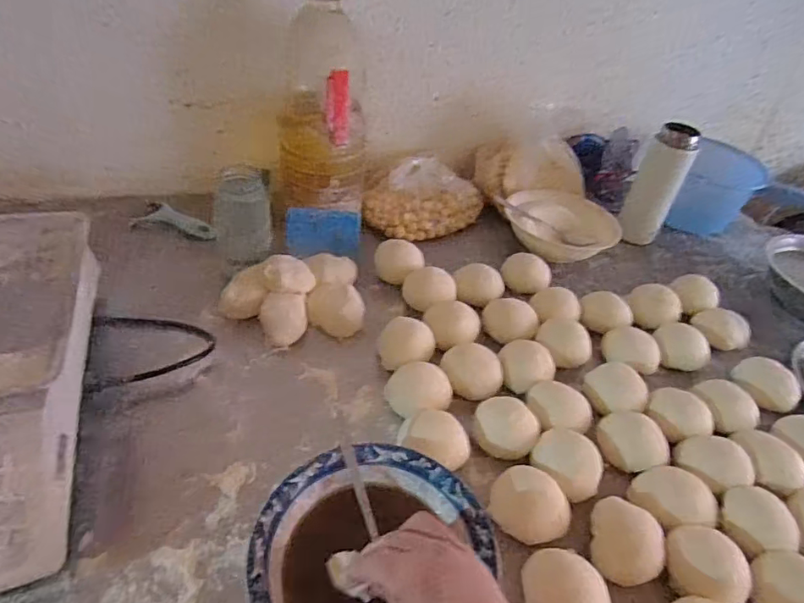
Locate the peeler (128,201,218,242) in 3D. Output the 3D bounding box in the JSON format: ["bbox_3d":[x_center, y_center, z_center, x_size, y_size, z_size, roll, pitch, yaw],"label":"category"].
[{"bbox_3d":[-0.312,-0.116,0.726,0.121,0.011,0.058,11,41,3],"label":"peeler"}]

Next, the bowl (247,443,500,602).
[{"bbox_3d":[-0.023,0.194,0.383,0.169,0.049,0.175,5,41,-4],"label":"bowl"}]

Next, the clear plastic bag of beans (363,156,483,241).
[{"bbox_3d":[0.039,-0.160,0.790,0.189,0.069,0.104,-13,45,-23],"label":"clear plastic bag of beans"}]

